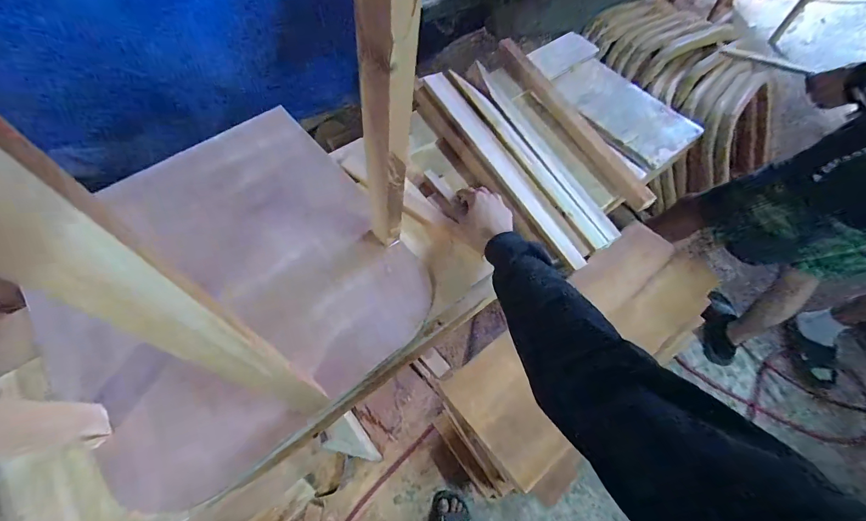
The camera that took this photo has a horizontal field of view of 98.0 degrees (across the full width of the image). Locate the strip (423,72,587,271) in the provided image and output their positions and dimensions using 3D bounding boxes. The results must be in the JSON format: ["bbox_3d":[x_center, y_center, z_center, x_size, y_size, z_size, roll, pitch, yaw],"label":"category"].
[{"bbox_3d":[0.108,-0.185,0.672,0.045,0.011,0.486,-23,64,-15],"label":"strip"}]

